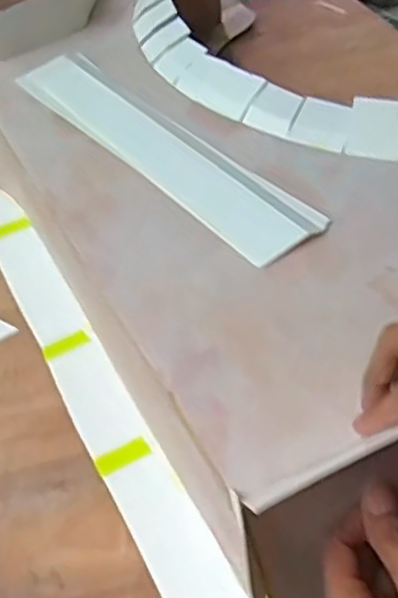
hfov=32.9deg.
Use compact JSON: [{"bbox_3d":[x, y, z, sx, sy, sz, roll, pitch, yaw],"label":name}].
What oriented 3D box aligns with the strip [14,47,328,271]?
[{"bbox_3d":[-0.040,-0.134,0.569,0.068,0.011,0.353,-32,52,-22],"label":"strip"}]

